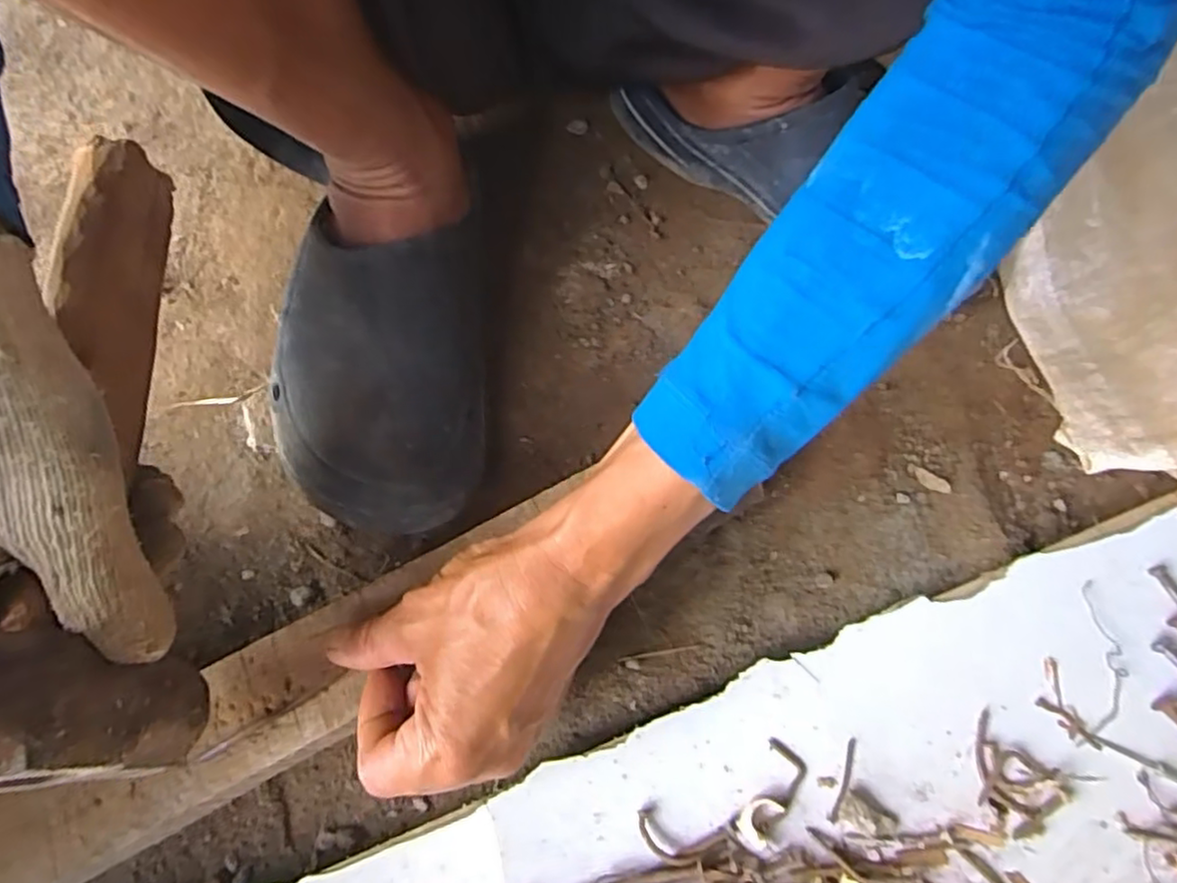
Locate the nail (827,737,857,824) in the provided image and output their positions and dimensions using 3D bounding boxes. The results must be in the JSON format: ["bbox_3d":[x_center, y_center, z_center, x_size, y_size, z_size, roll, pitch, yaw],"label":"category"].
[{"bbox_3d":[0.119,0.158,0.310,0.005,0.004,0.038,22,68,9],"label":"nail"}]

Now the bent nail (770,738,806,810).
[{"bbox_3d":[0.095,0.153,0.312,0.014,0.004,0.028,-8,66,-4],"label":"bent nail"}]

